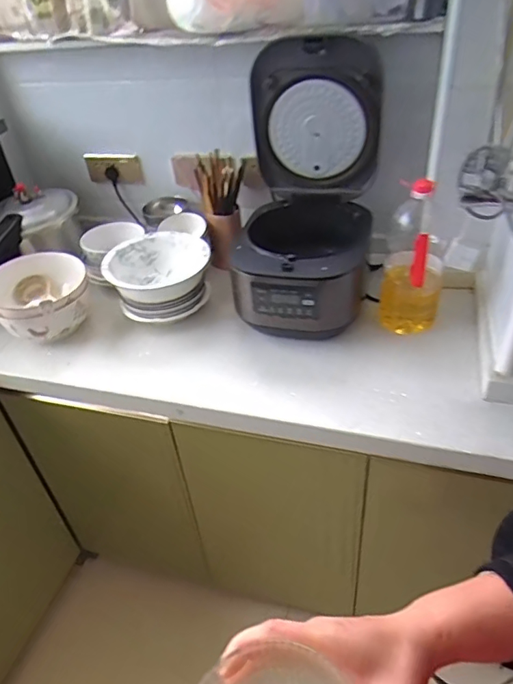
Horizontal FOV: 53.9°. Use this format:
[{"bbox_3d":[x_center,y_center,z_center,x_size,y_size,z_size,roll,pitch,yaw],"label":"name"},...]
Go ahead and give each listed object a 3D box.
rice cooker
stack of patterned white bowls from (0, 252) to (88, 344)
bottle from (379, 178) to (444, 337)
[{"bbox_3d":[0.096,-0.302,0.968,0.252,0.449,0.385,3,39,10],"label":"rice cooker"},{"bbox_3d":[-0.452,-0.094,1.048,0.170,0.115,0.193,-3,38,3],"label":"stack of patterned white bowls"},{"bbox_3d":[0.298,-0.162,0.950,0.110,0.285,0.129,9,41,17],"label":"bottle"}]

